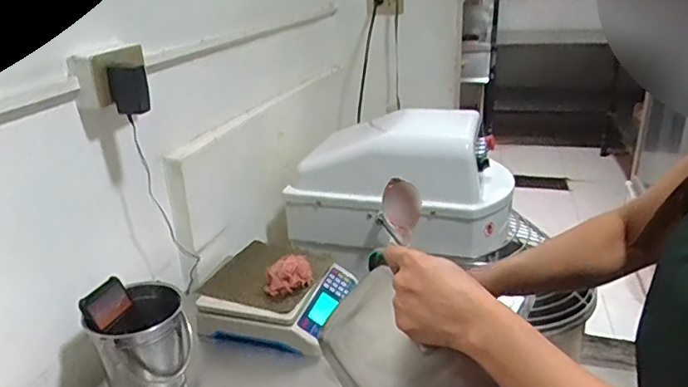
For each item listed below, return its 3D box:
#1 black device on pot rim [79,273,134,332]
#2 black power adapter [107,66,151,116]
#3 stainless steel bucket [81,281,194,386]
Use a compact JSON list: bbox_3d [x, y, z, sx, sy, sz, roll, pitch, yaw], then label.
[{"bbox_3d":[-0.340,0.158,0.787,0.009,0.052,0.075,-31,11,33],"label":"black device on pot rim"},{"bbox_3d":[-0.318,-0.153,0.810,0.052,0.069,0.024,-12,25,-22],"label":"black power adapter"},{"bbox_3d":[-0.296,0.226,0.813,0.140,0.155,0.129,-1,23,1],"label":"stainless steel bucket"}]

